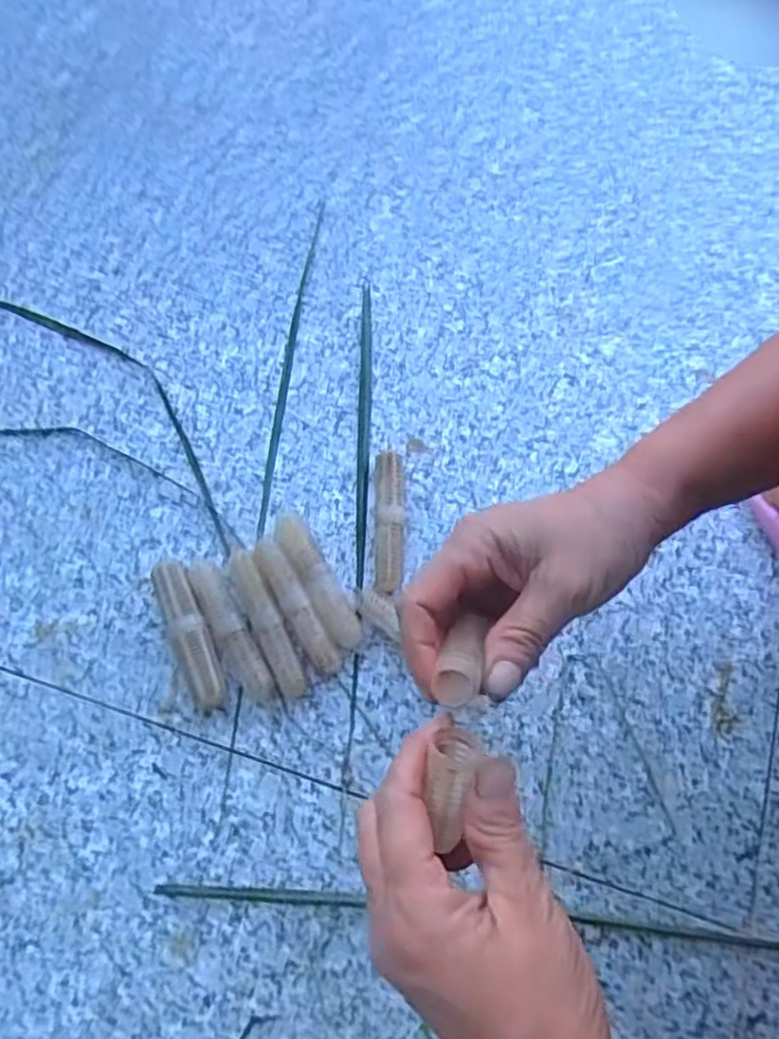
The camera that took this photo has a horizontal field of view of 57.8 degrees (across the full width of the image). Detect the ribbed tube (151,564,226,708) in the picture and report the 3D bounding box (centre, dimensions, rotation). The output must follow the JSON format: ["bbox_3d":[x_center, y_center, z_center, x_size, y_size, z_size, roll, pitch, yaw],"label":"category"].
[{"bbox_3d":[-0.120,0.067,0.424,0.019,0.024,0.095,-25,72,-9],"label":"ribbed tube"}]

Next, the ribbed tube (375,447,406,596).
[{"bbox_3d":[0.000,-0.002,0.454,0.019,0.020,0.098,0,70,-1],"label":"ribbed tube"}]

